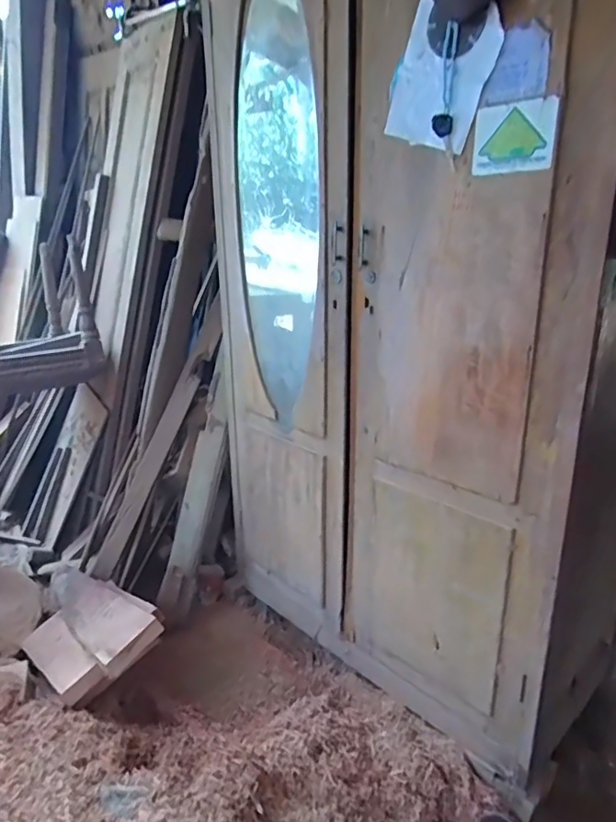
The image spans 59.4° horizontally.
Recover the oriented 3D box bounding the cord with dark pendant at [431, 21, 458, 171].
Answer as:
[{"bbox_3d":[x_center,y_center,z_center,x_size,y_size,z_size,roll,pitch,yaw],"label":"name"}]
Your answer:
[{"bbox_3d":[0.227,-0.509,0.881,0.038,0.228,0.024,3,1,38],"label":"cord with dark pendant"}]

